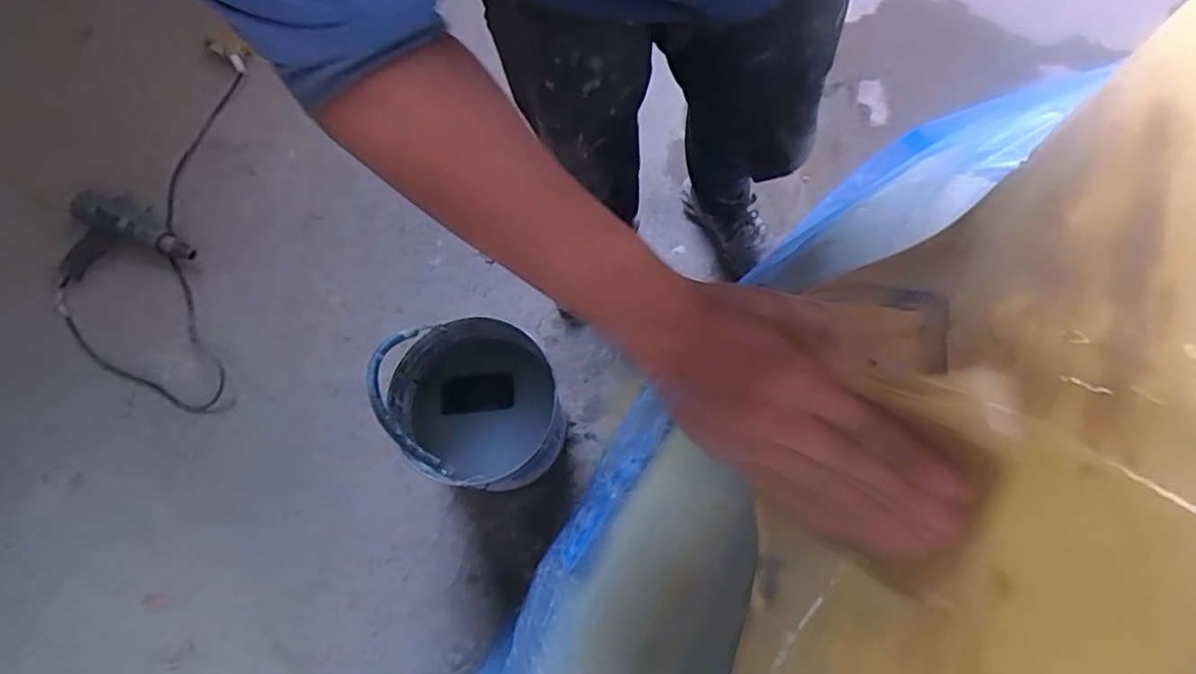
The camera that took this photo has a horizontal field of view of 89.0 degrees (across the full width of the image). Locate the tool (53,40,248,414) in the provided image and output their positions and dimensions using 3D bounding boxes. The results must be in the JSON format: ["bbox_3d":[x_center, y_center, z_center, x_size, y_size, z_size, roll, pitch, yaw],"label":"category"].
[{"bbox_3d":[-1.045,-0.279,1.386,0.392,0.080,0.942,-7,74,-3],"label":"tool"}]

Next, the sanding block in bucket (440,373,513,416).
[{"bbox_3d":[-0.221,0.104,1.114,0.129,0.021,0.071,-5,74,-1],"label":"sanding block in bucket"}]

